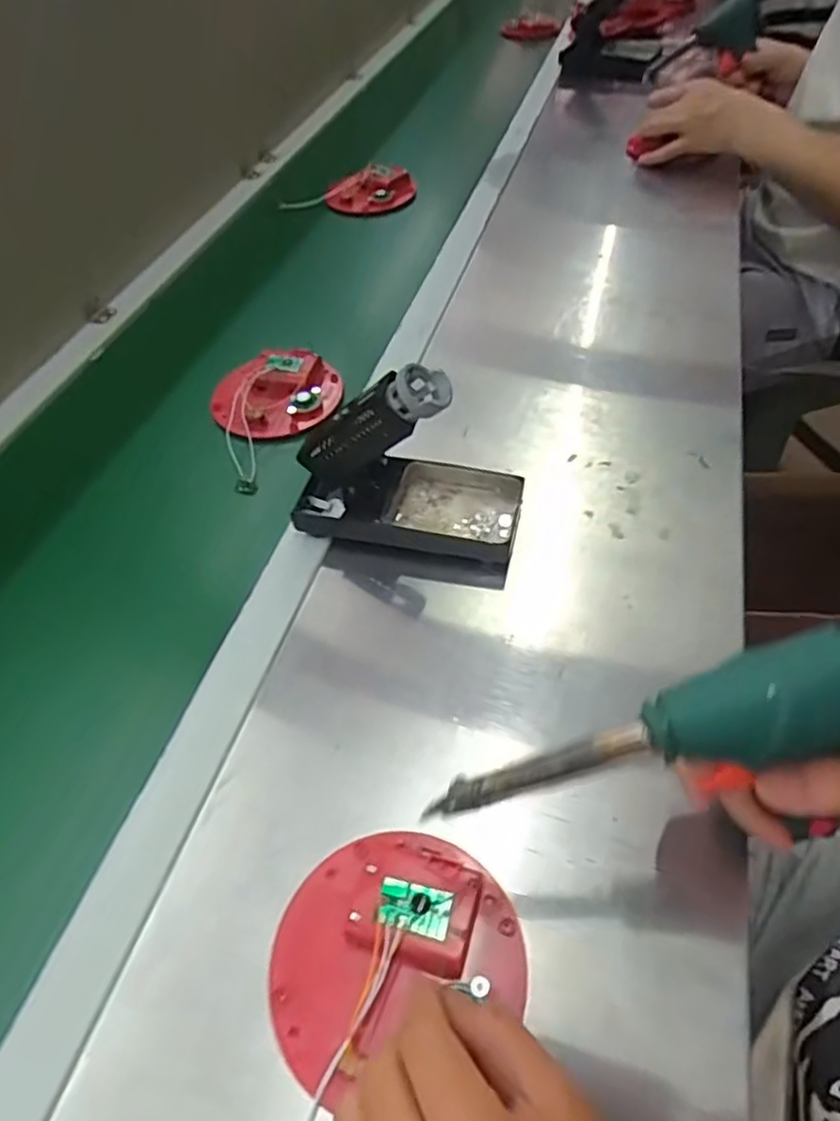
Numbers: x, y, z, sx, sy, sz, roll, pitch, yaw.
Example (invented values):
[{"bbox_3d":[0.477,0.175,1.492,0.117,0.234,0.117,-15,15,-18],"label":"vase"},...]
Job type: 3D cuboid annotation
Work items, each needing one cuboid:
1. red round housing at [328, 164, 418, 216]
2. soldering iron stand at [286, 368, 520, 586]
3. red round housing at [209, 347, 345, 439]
[{"bbox_3d":[-0.069,-0.521,0.950,0.121,0.037,0.091,-9,51,-3],"label":"red round housing"},{"bbox_3d":[-0.007,-0.071,0.479,0.164,0.127,0.081,13,52,12],"label":"soldering iron stand"},{"bbox_3d":[-0.136,-0.160,0.638,0.121,0.032,0.110,-2,51,3],"label":"red round housing"}]

